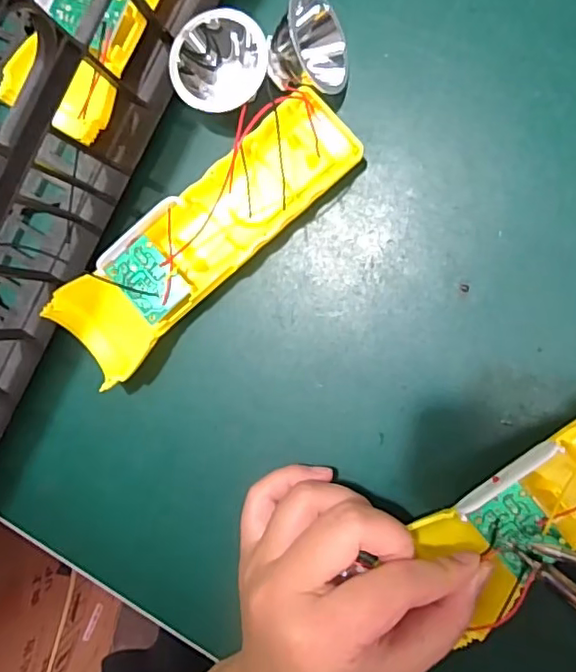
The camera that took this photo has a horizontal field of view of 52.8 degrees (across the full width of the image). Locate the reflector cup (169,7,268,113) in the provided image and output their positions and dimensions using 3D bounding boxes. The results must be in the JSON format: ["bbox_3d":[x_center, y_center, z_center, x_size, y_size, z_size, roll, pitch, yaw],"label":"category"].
[{"bbox_3d":[-0.031,-0.126,0.269,0.044,0.022,0.036,-32,86,9],"label":"reflector cup"}]

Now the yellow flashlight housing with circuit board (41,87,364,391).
[{"bbox_3d":[-0.040,-0.046,0.275,0.164,0.030,0.047,-39,85,9],"label":"yellow flashlight housing with circuit board"}]

